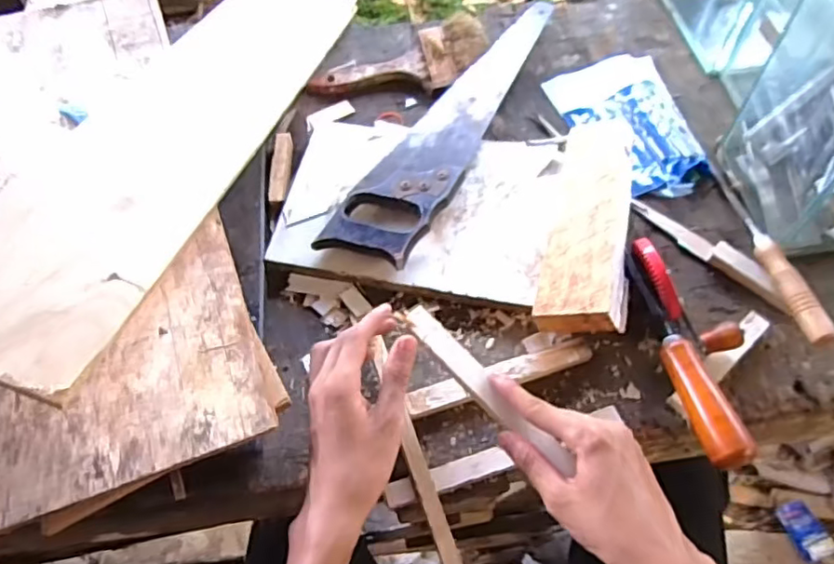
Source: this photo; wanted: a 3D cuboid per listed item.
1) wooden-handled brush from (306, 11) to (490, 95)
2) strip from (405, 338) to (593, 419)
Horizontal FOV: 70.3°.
[{"bbox_3d":[-0.009,-0.257,0.712,0.225,0.022,0.092,-27,64,-13],"label":"wooden-handled brush"},{"bbox_3d":[0.074,0.083,0.519,0.167,0.011,0.024,-16,62,-7],"label":"strip"}]

